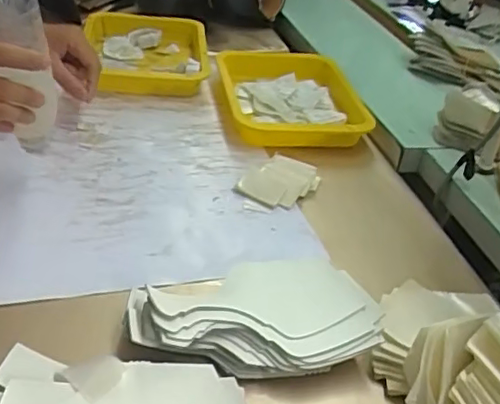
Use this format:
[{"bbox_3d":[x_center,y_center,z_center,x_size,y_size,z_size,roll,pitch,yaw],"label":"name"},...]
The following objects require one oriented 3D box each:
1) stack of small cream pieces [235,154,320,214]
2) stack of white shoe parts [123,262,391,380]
[{"bbox_3d":[0.033,-0.021,0.720,0.069,0.019,0.108,31,43,29],"label":"stack of small cream pieces"},{"bbox_3d":[0.002,0.099,0.523,0.208,0.044,0.113,0,37,-9],"label":"stack of white shoe parts"}]

